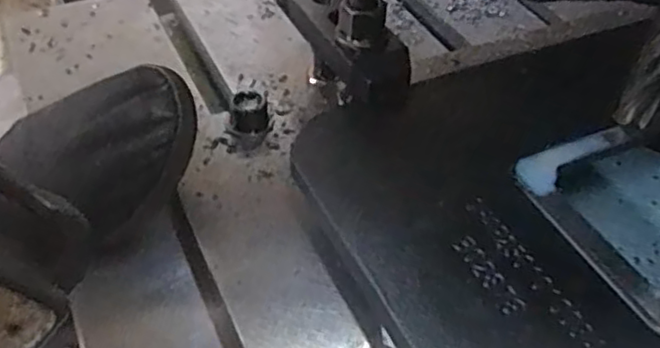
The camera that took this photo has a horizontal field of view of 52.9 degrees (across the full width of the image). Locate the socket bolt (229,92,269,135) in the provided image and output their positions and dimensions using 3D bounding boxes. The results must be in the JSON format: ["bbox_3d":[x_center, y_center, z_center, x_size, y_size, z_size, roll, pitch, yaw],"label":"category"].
[{"bbox_3d":[-0.050,-0.038,0.413,0.023,0.019,0.020,-4,45,-6],"label":"socket bolt"}]

